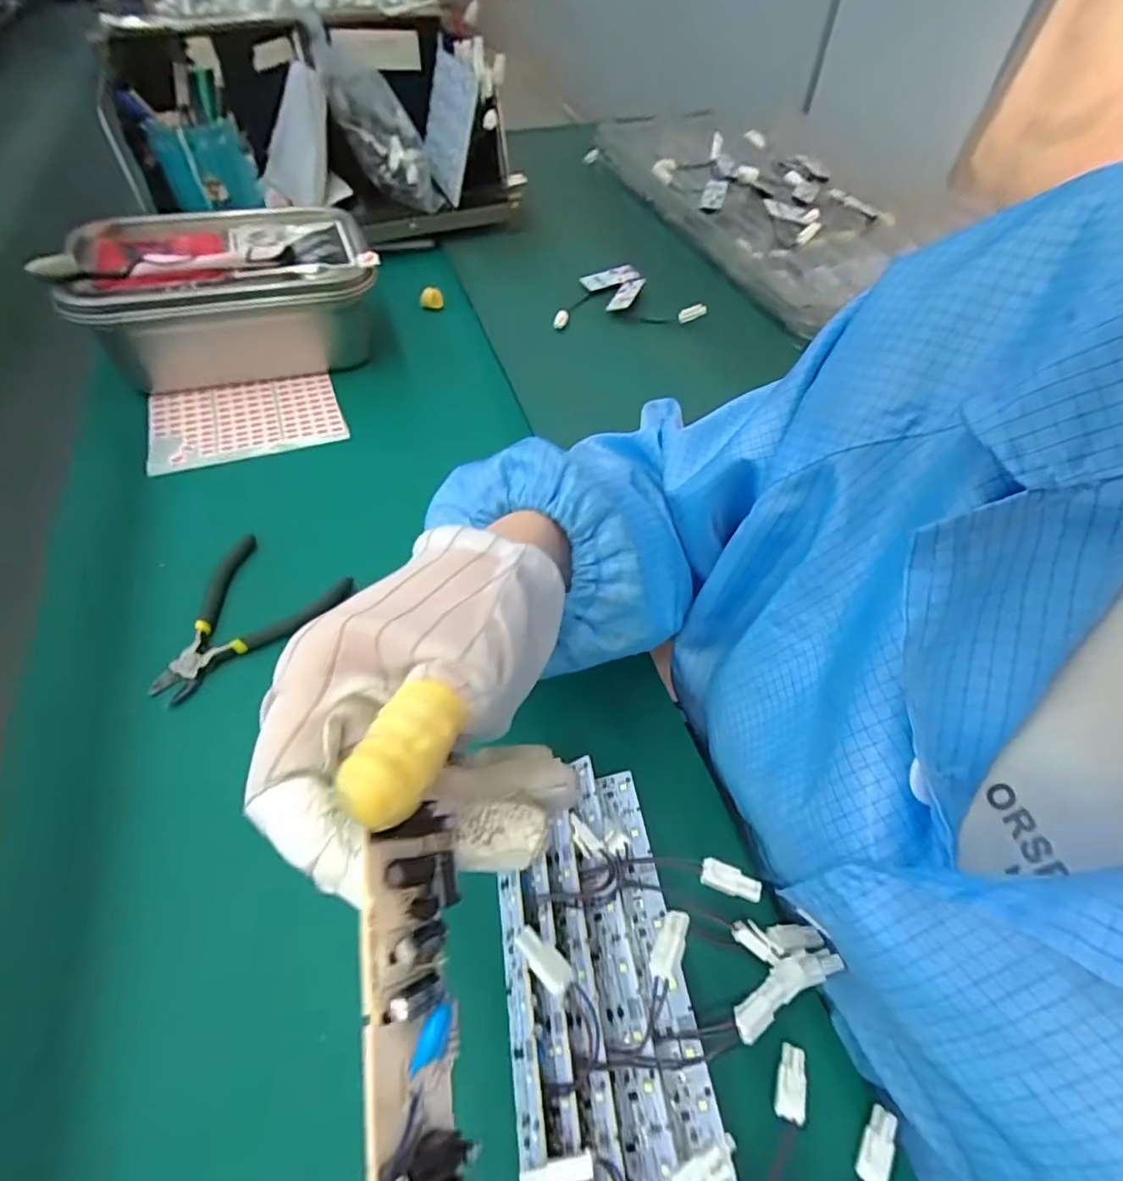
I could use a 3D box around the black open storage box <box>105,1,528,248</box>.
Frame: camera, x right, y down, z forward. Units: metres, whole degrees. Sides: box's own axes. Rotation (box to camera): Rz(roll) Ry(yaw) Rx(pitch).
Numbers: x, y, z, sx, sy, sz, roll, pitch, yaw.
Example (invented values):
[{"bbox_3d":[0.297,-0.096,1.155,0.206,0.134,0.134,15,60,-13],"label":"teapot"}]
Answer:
[{"bbox_3d":[-0.270,-0.518,0.677,0.418,0.168,0.274,-4,54,-4],"label":"black open storage box"}]

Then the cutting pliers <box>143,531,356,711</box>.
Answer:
[{"bbox_3d":[-0.212,0.018,0.376,0.090,0.013,0.119,24,57,16],"label":"cutting pliers"}]

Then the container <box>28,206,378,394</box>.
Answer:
[{"bbox_3d":[-0.289,-0.262,0.531,0.239,0.107,0.163,-12,55,-10],"label":"container"}]

